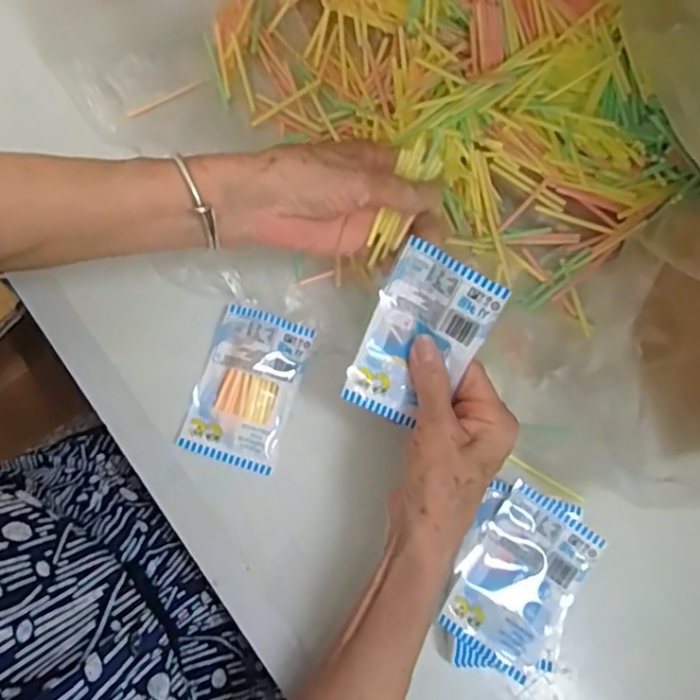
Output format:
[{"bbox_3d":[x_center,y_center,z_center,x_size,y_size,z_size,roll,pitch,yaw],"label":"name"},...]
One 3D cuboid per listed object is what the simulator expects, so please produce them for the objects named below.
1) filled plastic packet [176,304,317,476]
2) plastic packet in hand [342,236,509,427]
[{"bbox_3d":[-0.069,0.025,0.436,0.063,0.009,0.103,17,74,-1],"label":"filled plastic packet"},{"bbox_3d":[0.041,-0.006,0.376,0.063,0.019,0.099,31,99,11],"label":"plastic packet in hand"}]

